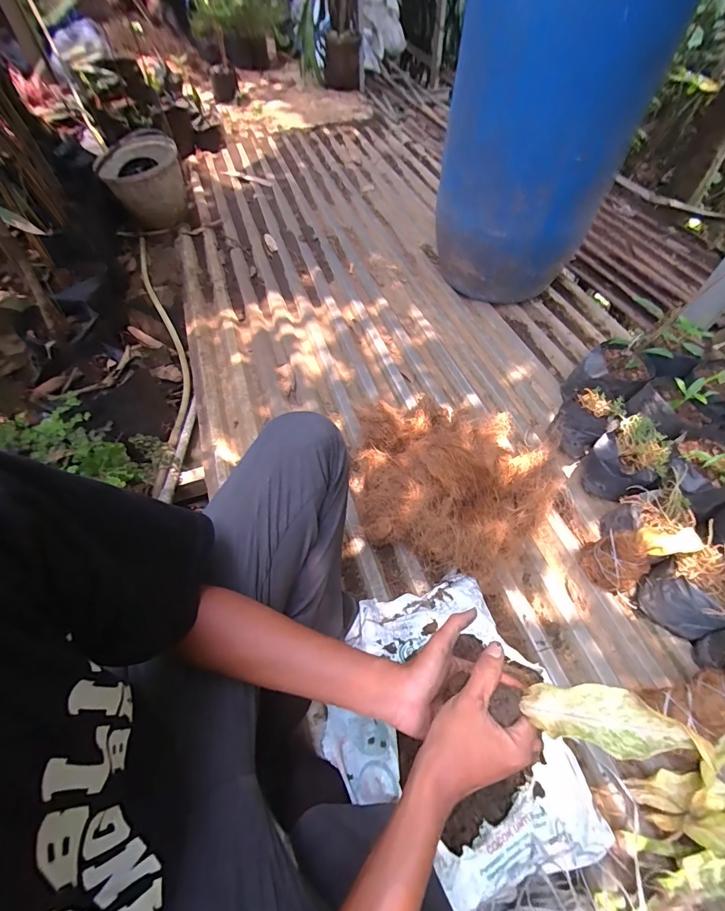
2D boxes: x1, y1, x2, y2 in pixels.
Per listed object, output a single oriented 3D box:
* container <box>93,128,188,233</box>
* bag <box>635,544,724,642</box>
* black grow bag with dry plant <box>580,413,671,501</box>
[{"bbox_3d":[-0.811,-1.017,1.468,0.275,0.253,0.281,-24,60,-14],"label":"container"},{"bbox_3d":[0.611,0.247,0.709,0.143,0.112,0.128,-19,59,-11],"label":"bag"},{"bbox_3d":[0.578,0.011,0.858,0.133,0.121,0.144,37,65,22],"label":"black grow bag with dry plant"}]

